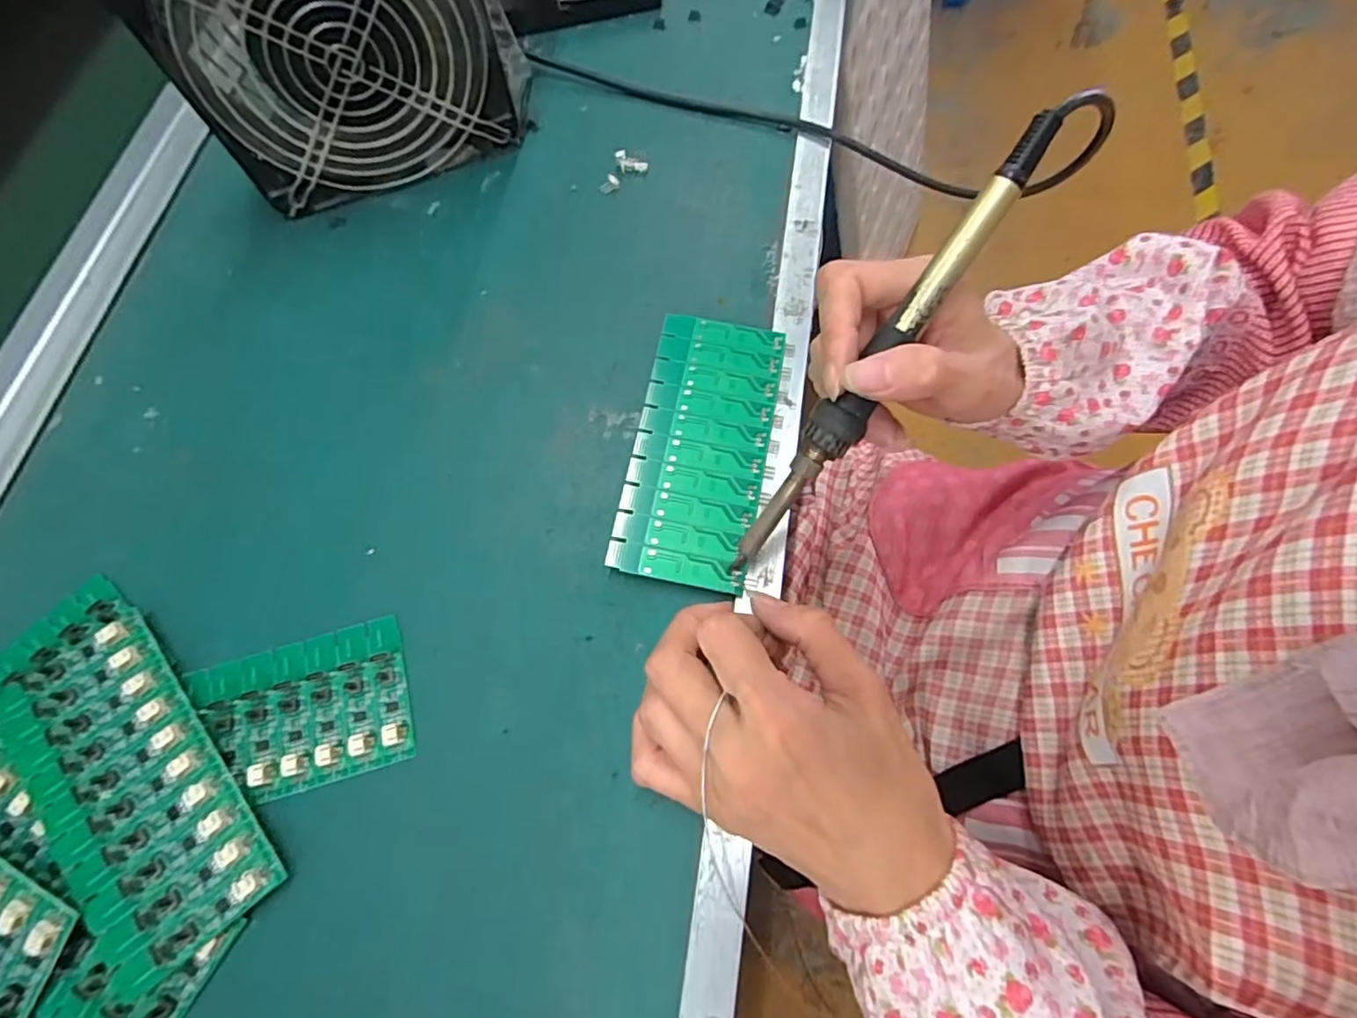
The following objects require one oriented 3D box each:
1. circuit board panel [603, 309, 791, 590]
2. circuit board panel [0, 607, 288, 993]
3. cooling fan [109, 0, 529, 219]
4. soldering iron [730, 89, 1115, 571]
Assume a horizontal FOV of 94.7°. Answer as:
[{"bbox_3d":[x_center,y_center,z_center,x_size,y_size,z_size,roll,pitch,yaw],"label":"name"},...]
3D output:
[{"bbox_3d":[0.011,-0.032,0.302,0.062,0.004,0.137,11,71,6],"label":"circuit board panel"},{"bbox_3d":[-0.223,0.112,0.257,0.062,0.015,0.139,-39,74,-12],"label":"circuit board panel"},{"bbox_3d":[-0.170,-0.244,0.310,0.157,0.158,0.054,-21,71,-6],"label":"cooling fan"},{"bbox_3d":[0.084,-0.058,0.245,0.025,0.014,0.212,39,106,14],"label":"soldering iron"}]

